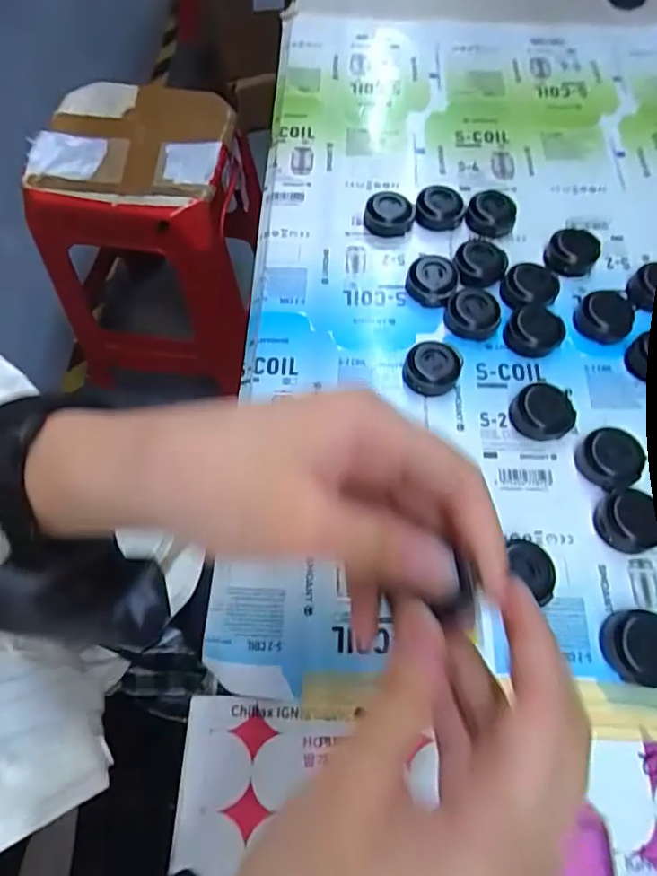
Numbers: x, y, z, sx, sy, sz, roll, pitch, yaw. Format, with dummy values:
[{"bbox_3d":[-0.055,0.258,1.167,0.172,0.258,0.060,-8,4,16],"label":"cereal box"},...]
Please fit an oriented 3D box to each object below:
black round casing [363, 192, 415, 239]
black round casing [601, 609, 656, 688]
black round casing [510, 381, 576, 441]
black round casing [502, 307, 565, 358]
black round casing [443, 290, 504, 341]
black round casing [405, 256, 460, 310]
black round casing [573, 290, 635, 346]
[{"bbox_3d":[0.038,-0.140,0.351,0.030,0.014,0.024,4,65,3],"label":"black round casing"},{"bbox_3d":[0.134,0.090,0.239,0.029,0.012,0.028,0,65,1],"label":"black round casing"},{"bbox_3d":[0.113,-0.014,0.291,0.031,0.012,0.029,0,65,1],"label":"black round casing"},{"bbox_3d":[0.115,-0.060,0.312,0.029,0.011,0.029,0,65,1],"label":"black round casing"},{"bbox_3d":[0.082,-0.069,0.316,0.030,0.010,0.028,0,65,1],"label":"black round casing"},{"bbox_3d":[0.061,-0.092,0.327,0.028,0.018,0.029,0,65,1],"label":"black round casing"},{"bbox_3d":[0.159,-0.070,0.316,0.029,0.012,0.033,41,72,18],"label":"black round casing"}]

